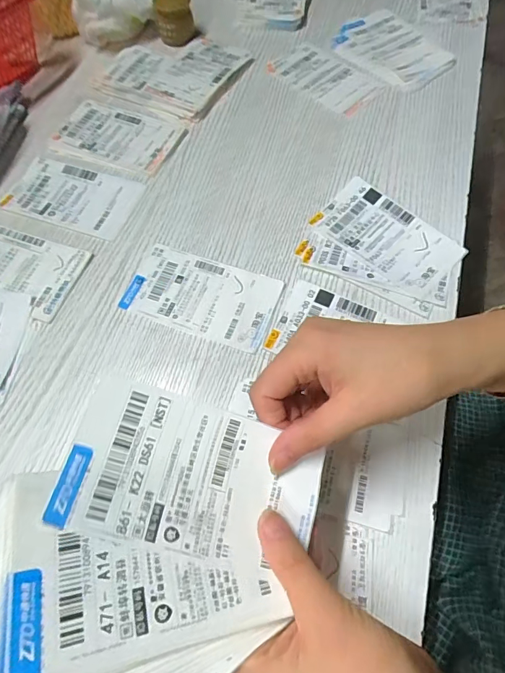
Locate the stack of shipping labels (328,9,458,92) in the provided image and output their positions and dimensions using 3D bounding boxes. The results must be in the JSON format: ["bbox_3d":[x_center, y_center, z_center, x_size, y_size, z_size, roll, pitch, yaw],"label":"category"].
[{"bbox_3d":[0.171,-0.353,0.522,0.104,0.006,0.137,-37,69,-16],"label":"stack of shipping labels"}]

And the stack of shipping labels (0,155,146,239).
[{"bbox_3d":[-0.185,-0.144,0.431,0.132,0.005,0.077,17,65,9],"label":"stack of shipping labels"}]

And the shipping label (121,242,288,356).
[{"bbox_3d":[-0.045,-0.038,0.374,0.131,0.004,0.075,19,65,10],"label":"shipping label"}]

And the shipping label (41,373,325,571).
[{"bbox_3d":[-0.026,0.072,0.219,0.129,0.006,0.071,19,62,-13],"label":"shipping label"}]

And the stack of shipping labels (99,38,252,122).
[{"bbox_3d":[-0.093,-0.319,0.507,0.140,0.012,0.131,28,67,14],"label":"stack of shipping labels"}]

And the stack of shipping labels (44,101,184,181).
[{"bbox_3d":[-0.148,-0.216,0.463,0.130,0.005,0.086,21,66,10],"label":"stack of shipping labels"}]

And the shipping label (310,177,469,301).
[{"bbox_3d":[0.126,-0.096,0.401,0.132,0.005,0.074,40,75,17],"label":"shipping label"}]

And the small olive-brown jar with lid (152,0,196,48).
[{"bbox_3d":[-0.096,-0.394,0.525,0.043,0.044,0.040,0,64,0],"label":"small olive-brown jar with lid"}]

